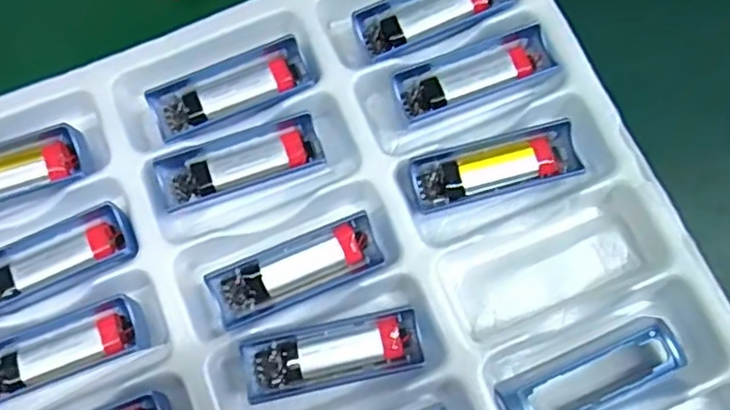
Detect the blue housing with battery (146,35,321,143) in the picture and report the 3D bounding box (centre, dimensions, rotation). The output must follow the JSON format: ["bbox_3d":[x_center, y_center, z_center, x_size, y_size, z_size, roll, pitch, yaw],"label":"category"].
[{"bbox_3d":[-0.065,-0.058,0.321,0.081,0.015,0.029,-21,76,-4],"label":"blue housing with battery"}]

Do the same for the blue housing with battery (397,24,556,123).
[{"bbox_3d":[0.054,-0.065,0.320,0.074,0.018,0.026,-19,76,-4],"label":"blue housing with battery"}]

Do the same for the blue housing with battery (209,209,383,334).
[{"bbox_3d":[-0.031,0.031,0.299,0.078,0.017,0.026,-22,76,-4],"label":"blue housing with battery"}]

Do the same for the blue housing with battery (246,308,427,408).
[{"bbox_3d":[-0.014,0.068,0.287,0.079,0.014,0.026,-12,76,-2],"label":"blue housing with battery"}]

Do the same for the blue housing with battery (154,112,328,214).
[{"bbox_3d":[-0.060,-0.020,0.315,0.079,0.021,0.028,-20,76,-4],"label":"blue housing with battery"}]

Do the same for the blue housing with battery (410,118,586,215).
[{"bbox_3d":[0.063,-0.019,0.309,0.080,0.017,0.026,-14,76,-3],"label":"blue housing with battery"}]

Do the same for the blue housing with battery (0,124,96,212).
[{"bbox_3d":[-0.175,-0.015,0.311,0.080,0.014,0.030,-19,76,-4],"label":"blue housing with battery"}]

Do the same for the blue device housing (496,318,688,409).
[{"bbox_3d":[0.099,0.078,0.282,0.080,0.024,0.026,-24,76,-5],"label":"blue device housing"}]

